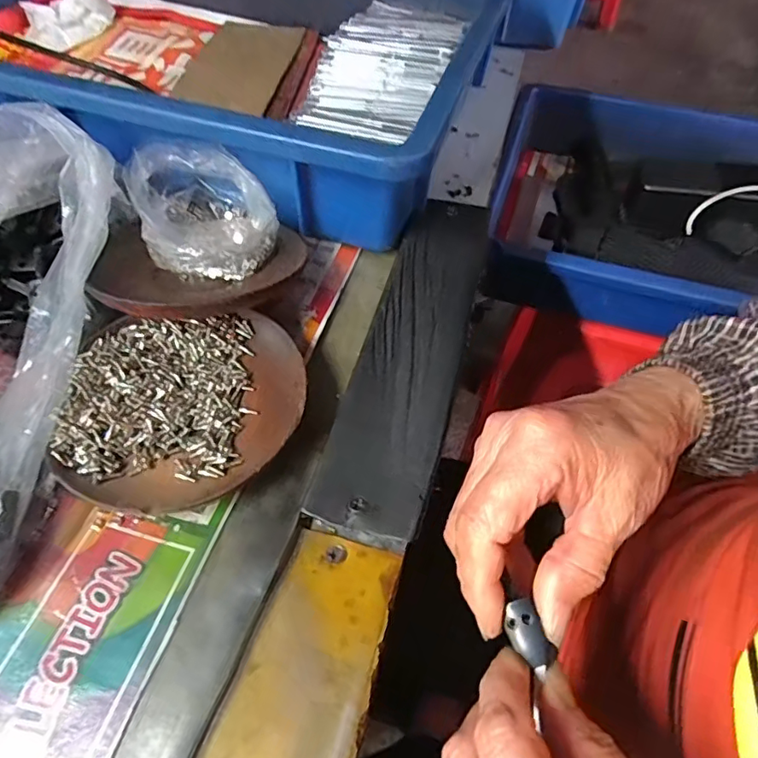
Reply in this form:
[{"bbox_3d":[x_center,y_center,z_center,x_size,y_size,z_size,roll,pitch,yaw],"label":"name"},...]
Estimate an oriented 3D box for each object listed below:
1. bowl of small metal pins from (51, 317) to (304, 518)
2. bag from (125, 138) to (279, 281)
[{"bbox_3d":[-0.089,0.012,0.250,0.105,0.019,0.100,1,54,-1],"label":"bowl of small metal pins"},{"bbox_3d":[-0.098,-0.090,0.302,0.068,0.051,0.082,-21,57,-16],"label":"bag"}]

